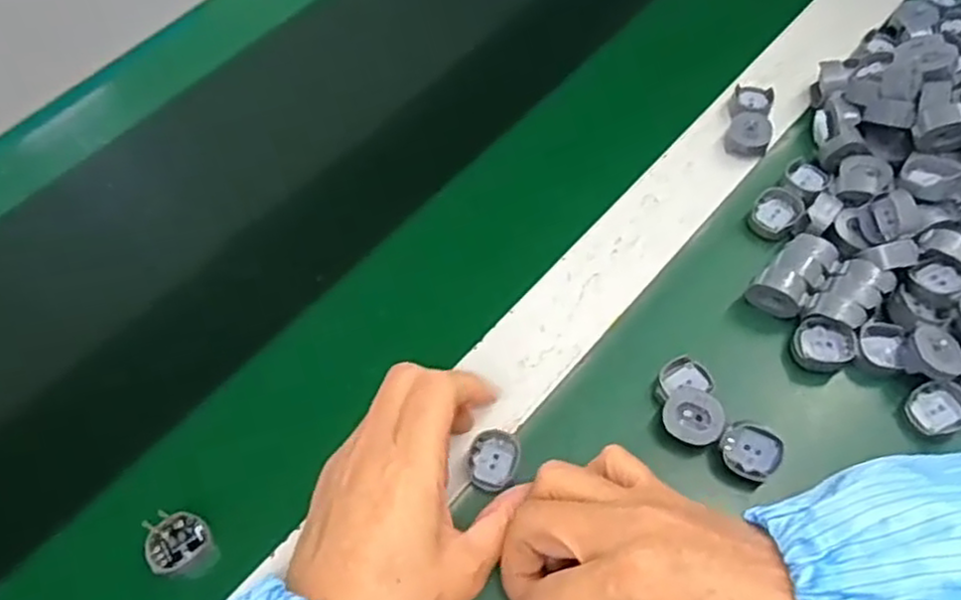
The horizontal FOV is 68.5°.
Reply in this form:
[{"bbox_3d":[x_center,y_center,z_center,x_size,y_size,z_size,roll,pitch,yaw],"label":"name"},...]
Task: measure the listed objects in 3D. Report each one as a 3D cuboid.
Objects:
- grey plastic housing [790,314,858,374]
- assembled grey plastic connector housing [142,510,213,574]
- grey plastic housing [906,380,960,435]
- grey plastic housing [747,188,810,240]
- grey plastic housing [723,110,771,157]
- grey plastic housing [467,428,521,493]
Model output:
[{"bbox_3d":[0.177,0.023,0.361,0.029,0.015,0.026,22,64,16],"label":"grey plastic housing"},{"bbox_3d":[-0.149,0.116,0.342,0.029,0.016,0.025,-36,64,-16],"label":"assembled grey plastic connector housing"},{"bbox_3d":[0.225,0.052,0.346,0.027,0.010,0.026,-2,60,3],"label":"grey plastic housing"},{"bbox_3d":[0.171,-0.050,0.409,0.029,0.013,0.030,-2,60,3],"label":"grey plastic housing"},{"bbox_3d":[0.165,-0.101,0.434,0.026,0.010,0.033,24,64,17],"label":"grey plastic housing"},{"bbox_3d":[0.006,0.078,0.346,0.025,0.007,0.029,12,62,11],"label":"grey plastic housing"}]

